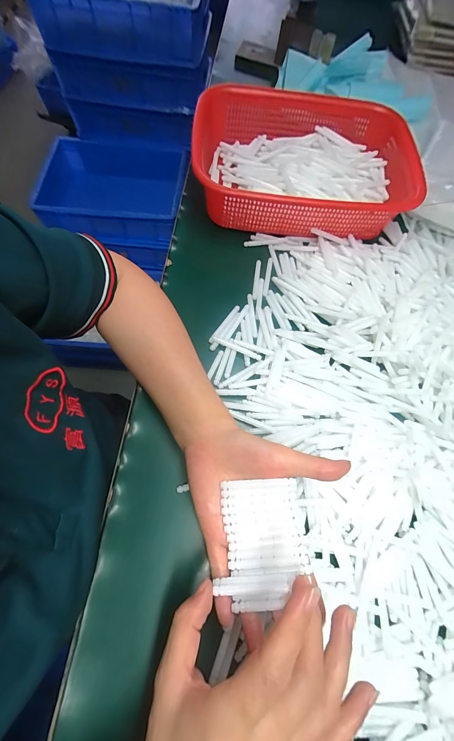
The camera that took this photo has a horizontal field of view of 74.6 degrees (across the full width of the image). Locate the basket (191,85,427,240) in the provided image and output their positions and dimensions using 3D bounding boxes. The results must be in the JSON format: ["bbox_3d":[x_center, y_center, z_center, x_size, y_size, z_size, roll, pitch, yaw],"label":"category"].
[{"bbox_3d":[0.109,-0.280,0.408,0.292,0.072,0.208,0,68,-1],"label":"basket"}]

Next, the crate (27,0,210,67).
[{"bbox_3d":[-0.260,-0.961,0.774,0.418,0.122,0.269,7,69,0],"label":"crate"}]

